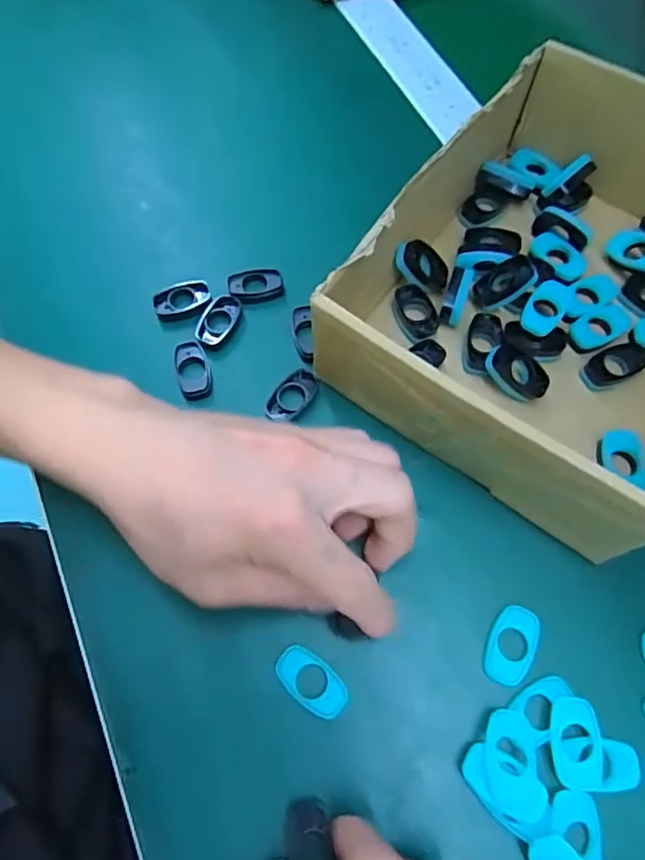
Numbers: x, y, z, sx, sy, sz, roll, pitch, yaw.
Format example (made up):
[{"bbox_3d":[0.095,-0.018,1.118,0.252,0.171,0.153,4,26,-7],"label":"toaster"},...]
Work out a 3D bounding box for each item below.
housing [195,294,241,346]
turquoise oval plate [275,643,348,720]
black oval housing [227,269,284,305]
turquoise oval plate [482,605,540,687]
[{"bbox_3d":[-0.056,-0.060,0.307,0.016,0.009,0.032,33,72,14],"label":"housing"},{"bbox_3d":[-0.005,0.107,0.239,0.033,0.004,0.018,36,72,15],"label":"turquoise oval plate"},{"bbox_3d":[-0.038,-0.081,0.319,0.030,0.008,0.018,-15,68,-5],"label":"black oval housing"},{"bbox_3d":[0.082,0.094,0.245,0.019,0.005,0.033,29,71,13],"label":"turquoise oval plate"}]

